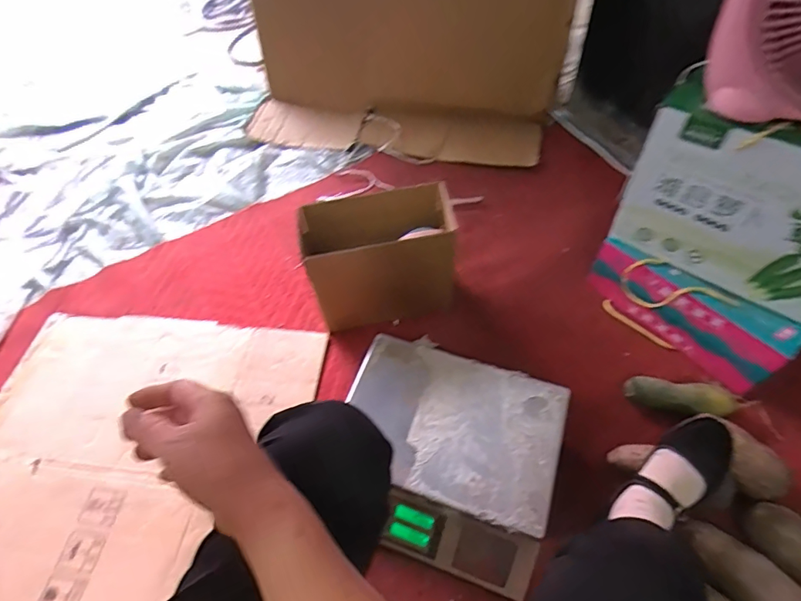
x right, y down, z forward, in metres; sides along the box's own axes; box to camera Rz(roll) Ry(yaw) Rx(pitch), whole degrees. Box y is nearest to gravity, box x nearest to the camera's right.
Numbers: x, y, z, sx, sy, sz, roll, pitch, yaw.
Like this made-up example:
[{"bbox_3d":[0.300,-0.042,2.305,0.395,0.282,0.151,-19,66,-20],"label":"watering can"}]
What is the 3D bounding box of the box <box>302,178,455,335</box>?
[{"bbox_3d":[-0.038,-0.068,0.884,0.269,0.236,0.133,-13,54,-4],"label":"box"}]

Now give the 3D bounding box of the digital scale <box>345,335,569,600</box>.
[{"bbox_3d":[0.069,0.240,0.739,0.336,0.106,0.301,15,57,15],"label":"digital scale"}]

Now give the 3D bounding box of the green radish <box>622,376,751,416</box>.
[{"bbox_3d":[0.480,0.168,0.784,0.184,0.044,0.057,3,55,7],"label":"green radish"}]

